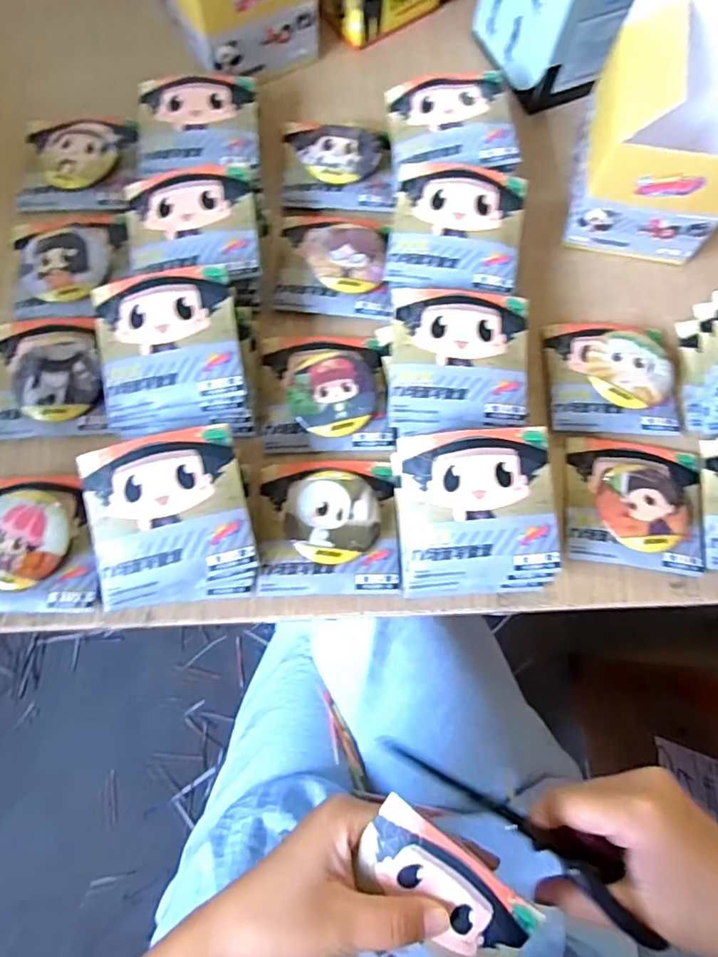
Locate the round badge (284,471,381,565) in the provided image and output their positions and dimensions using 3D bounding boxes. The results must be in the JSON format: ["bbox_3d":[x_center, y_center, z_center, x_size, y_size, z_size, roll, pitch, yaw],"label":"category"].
[{"bbox_3d":[-0.016,0.022,0.336,0.054,0.010,0.056,1,73,-2],"label":"round badge"}]

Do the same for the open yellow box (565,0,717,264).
[{"bbox_3d":[0.203,-0.236,0.338,0.103,0.183,0.103,19,73,4],"label":"open yellow box"}]

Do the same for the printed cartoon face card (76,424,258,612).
[{"bbox_3d":[-0.104,0.024,0.314,0.083,0.029,0.093,-9,84,-3],"label":"printed cartoon face card"}]

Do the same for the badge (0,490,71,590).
[{"bbox_3d":[-0.197,0.035,0.325,0.055,0.014,0.056,1,73,-2],"label":"badge"}]

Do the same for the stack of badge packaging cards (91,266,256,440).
[{"bbox_3d":[-0.112,-0.075,0.343,0.087,0.046,0.091,-4,73,-3],"label":"stack of badge packaging cards"}]

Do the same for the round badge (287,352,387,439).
[{"bbox_3d":[-0.015,-0.056,0.359,0.060,0.013,0.061,1,73,-2],"label":"round badge"}]

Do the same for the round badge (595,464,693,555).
[{"bbox_3d":[0.178,0.018,0.346,0.058,0.010,0.055,1,73,-2],"label":"round badge"}]

